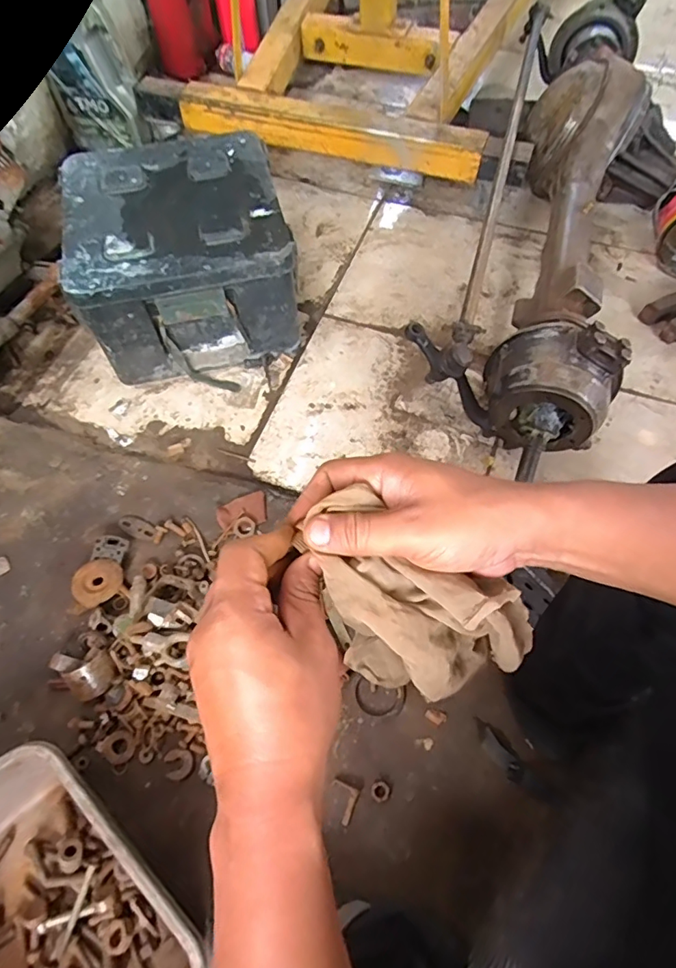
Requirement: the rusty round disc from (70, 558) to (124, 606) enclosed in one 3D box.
[{"bbox_3d":[-0.361,0.145,0.755,0.062,0.011,0.073,44,69,0],"label":"rusty round disc"}]

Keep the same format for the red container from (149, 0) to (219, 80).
[{"bbox_3d":[-0.376,-1.153,1.212,0.088,0.239,0.137,22,65,12],"label":"red container"}]

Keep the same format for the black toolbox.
[{"bbox_3d":[-0.280,-0.415,0.947,0.358,0.230,0.371,-13,64,-7],"label":"black toolbox"}]

